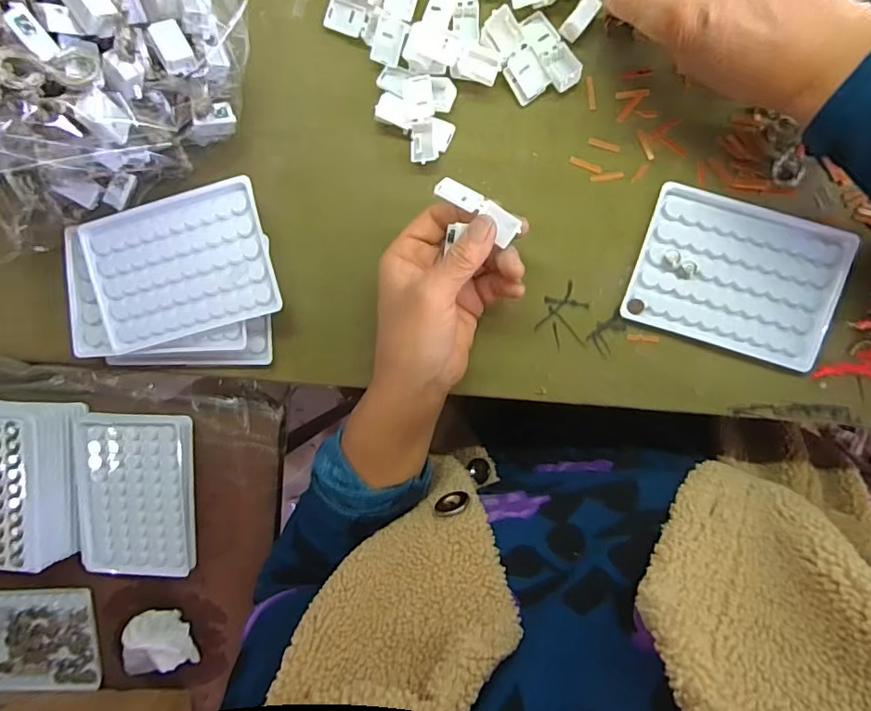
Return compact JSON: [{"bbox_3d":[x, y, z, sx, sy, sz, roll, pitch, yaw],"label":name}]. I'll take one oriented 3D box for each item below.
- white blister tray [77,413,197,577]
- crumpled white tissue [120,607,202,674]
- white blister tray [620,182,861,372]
[{"bbox_3d":[-0.248,0.114,0.431,0.092,0.020,0.132,0,94,5],"label":"white blister tray"},{"bbox_3d":[-0.235,0.248,0.443,0.060,0.025,0.053,-2,94,5],"label":"crumpled white tissue"},{"bbox_3d":[0.201,-0.053,0.346,0.129,0.005,0.095,17,96,4],"label":"white blister tray"}]

